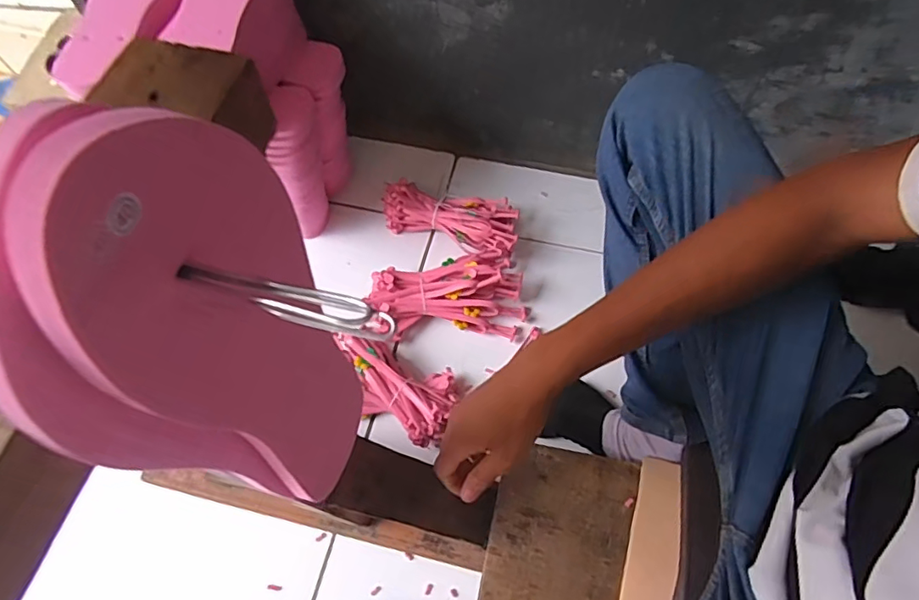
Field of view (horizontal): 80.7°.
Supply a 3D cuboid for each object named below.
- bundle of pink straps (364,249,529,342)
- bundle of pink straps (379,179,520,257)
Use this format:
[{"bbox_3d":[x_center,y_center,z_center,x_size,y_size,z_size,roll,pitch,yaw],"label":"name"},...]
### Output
[{"bbox_3d":[-0.019,-0.010,0.769,0.221,0.059,0.121,-2,65,2],"label":"bundle of pink straps"},{"bbox_3d":[-0.010,-0.129,0.820,0.214,0.067,0.091,19,67,11],"label":"bundle of pink straps"}]

